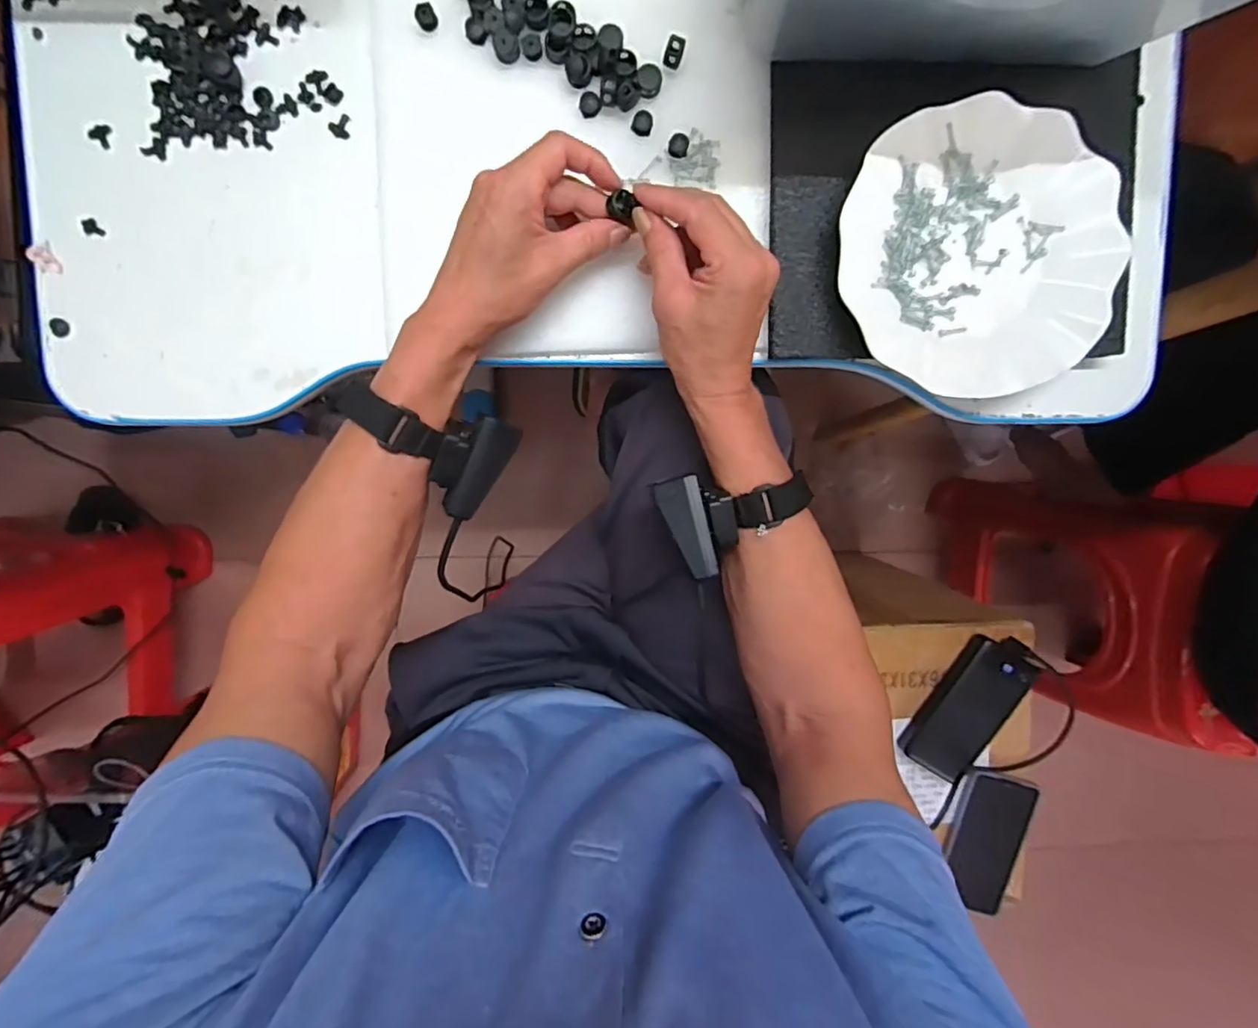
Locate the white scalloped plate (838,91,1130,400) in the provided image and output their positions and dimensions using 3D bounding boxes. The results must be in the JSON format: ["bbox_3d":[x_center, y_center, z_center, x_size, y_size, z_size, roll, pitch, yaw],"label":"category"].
[{"bbox_3d":[0.228,-0.172,0.386,0.179,0.024,0.171,0,96,-2],"label":"white scalloped plate"}]

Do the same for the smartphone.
[{"bbox_3d":[0.401,0.369,0.653,0.077,0.016,0.159,12,95,-3],"label":"smartphone"}]

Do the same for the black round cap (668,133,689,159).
[{"bbox_3d":[0.034,-0.247,0.391,0.013,0.005,0.014,0,96,-2],"label":"black round cap"}]

